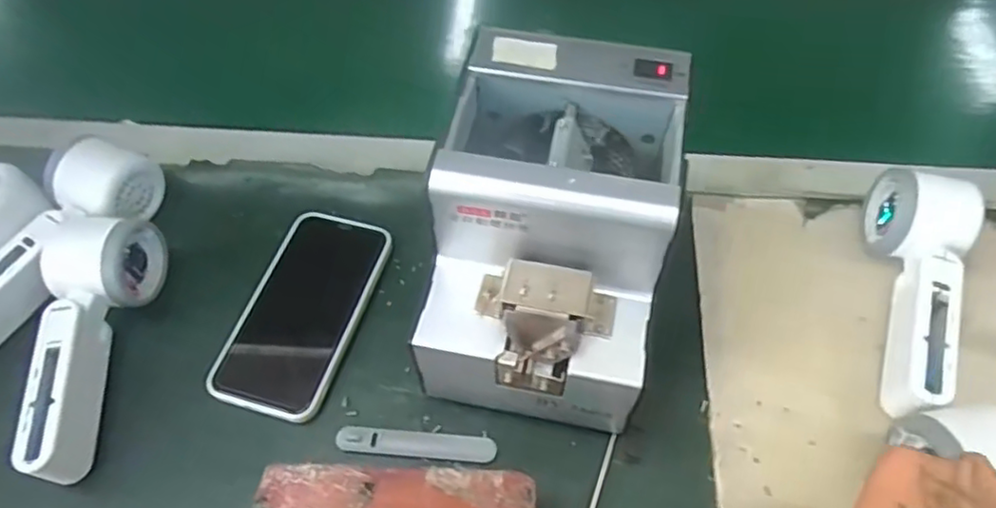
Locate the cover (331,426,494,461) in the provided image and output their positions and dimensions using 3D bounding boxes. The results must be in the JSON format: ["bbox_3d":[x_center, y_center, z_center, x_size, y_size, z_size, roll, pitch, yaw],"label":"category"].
[{"bbox_3d":[-0.049,0.112,0.389,0.093,0.004,0.016,3,55,4],"label":"cover"}]

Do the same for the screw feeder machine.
[{"bbox_3d":[0.029,-0.006,0.381,0.127,0.151,0.175,9,56,8],"label":"screw feeder machine"}]

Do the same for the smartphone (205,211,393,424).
[{"bbox_3d":[-0.128,0.035,0.435,0.073,0.012,0.142,13,57,11],"label":"smartphone"}]

